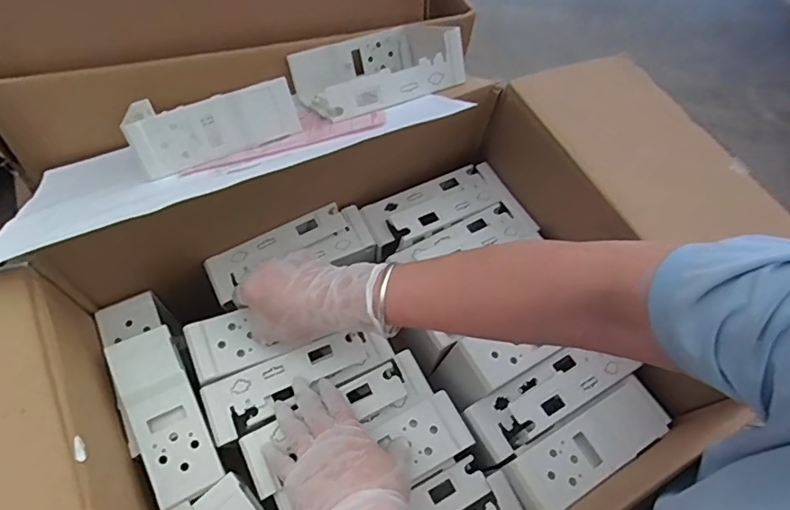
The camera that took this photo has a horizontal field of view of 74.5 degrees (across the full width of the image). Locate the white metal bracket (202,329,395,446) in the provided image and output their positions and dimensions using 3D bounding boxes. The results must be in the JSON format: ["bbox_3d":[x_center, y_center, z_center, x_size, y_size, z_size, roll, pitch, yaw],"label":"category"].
[{"bbox_3d":[-0.083,0.109,0.469,0.167,0.021,0.048,-20,63,-18],"label":"white metal bracket"}]

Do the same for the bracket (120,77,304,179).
[{"bbox_3d":[-0.163,-0.122,0.475,0.142,0.060,0.036,-18,30,-11],"label":"bracket"}]

